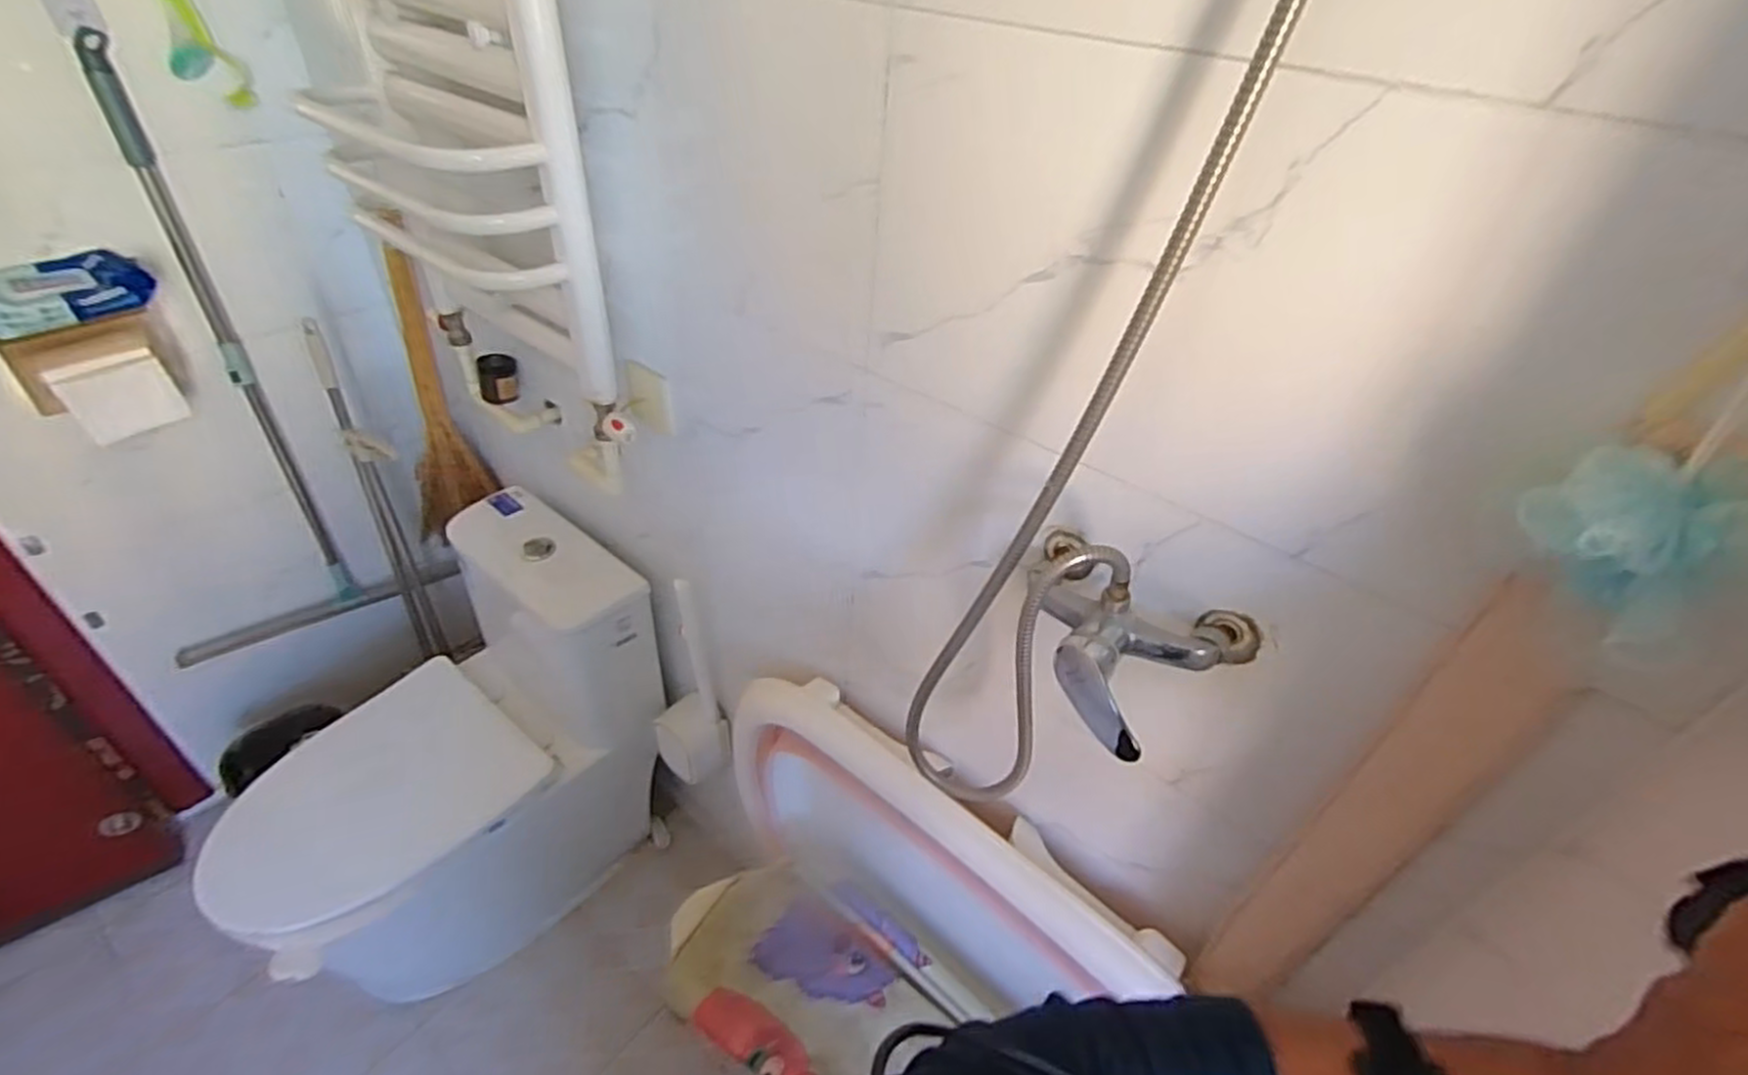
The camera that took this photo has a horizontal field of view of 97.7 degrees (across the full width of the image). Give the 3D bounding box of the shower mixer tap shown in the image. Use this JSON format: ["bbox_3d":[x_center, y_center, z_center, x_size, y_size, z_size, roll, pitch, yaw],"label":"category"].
[{"bbox_3d":[0.200,0.084,0.655,0.191,0.096,0.133,34,47,30],"label":"shower mixer tap"}]

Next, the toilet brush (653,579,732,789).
[{"bbox_3d":[-0.314,0.252,1.289,0.101,0.412,0.109,-20,46,-28],"label":"toilet brush"}]

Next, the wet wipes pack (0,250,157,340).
[{"bbox_3d":[-1.163,-0.351,1.095,0.132,0.058,0.197,33,47,30],"label":"wet wipes pack"}]

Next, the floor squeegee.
[{"bbox_3d":[-1.149,-0.230,1.354,0.489,1.093,0.093,-29,50,-35],"label":"floor squeegee"}]

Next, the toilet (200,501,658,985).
[{"bbox_3d":[-0.746,0.399,1.345,0.394,0.682,0.667,29,45,26],"label":"toilet"}]

